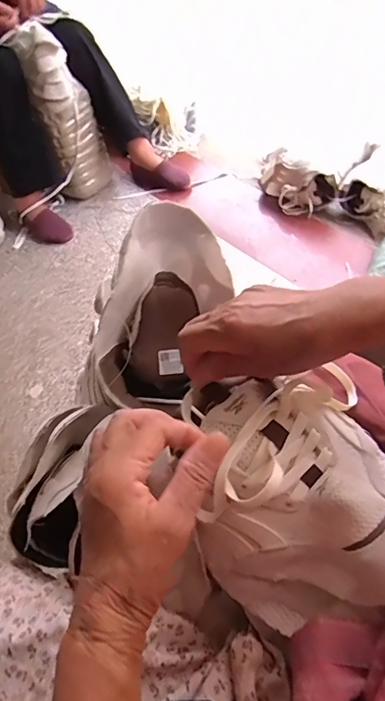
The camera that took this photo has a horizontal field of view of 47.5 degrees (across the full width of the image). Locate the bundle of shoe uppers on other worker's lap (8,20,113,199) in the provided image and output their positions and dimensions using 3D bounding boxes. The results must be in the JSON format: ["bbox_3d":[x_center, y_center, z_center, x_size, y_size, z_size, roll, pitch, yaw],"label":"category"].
[{"bbox_3d":[-0.368,-0.659,1.268,0.132,0.446,0.147,3,56,13],"label":"bundle of shoe uppers on other worker's lap"}]

